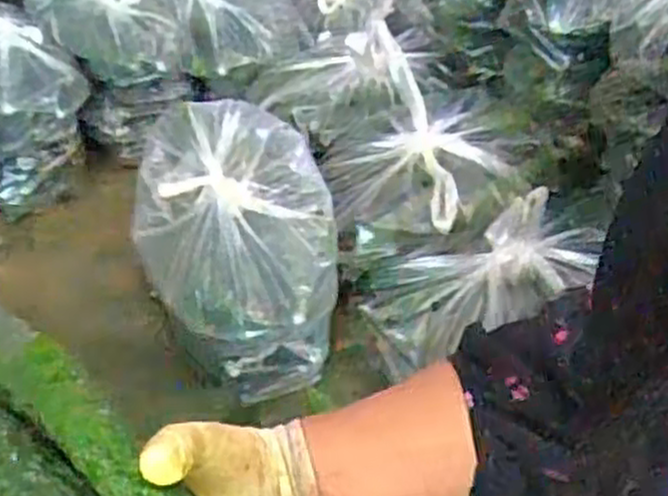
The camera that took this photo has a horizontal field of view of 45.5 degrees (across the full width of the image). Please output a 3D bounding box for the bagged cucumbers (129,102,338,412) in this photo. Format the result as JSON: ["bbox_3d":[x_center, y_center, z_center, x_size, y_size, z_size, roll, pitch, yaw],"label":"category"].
[{"bbox_3d":[-0.114,-0.005,0.948,0.200,0.205,0.315,-13,45,-10],"label":"bagged cucumbers"}]

